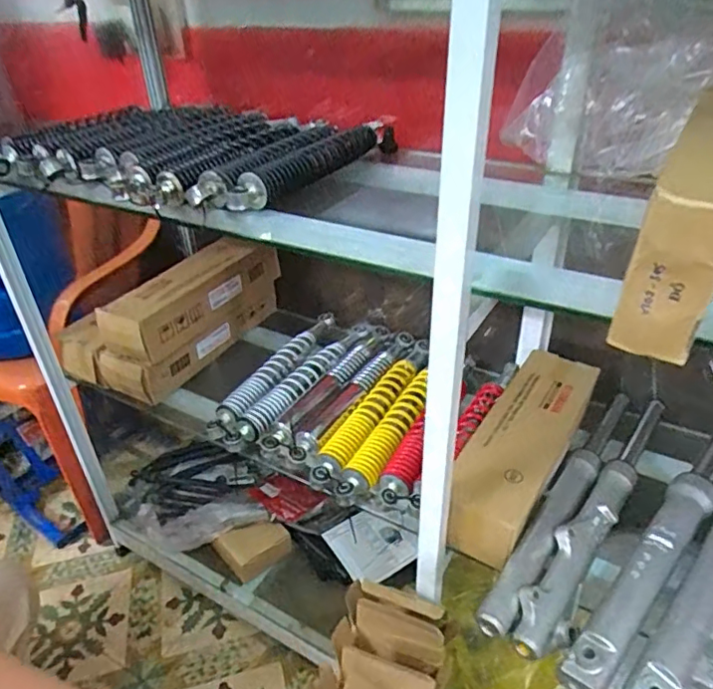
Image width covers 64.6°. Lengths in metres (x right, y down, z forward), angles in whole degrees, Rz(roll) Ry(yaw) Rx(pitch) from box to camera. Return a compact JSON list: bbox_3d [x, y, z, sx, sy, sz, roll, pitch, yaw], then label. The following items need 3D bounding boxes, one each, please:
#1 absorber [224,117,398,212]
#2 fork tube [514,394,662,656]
[{"bbox_3d":[-0.046,-0.244,0.752,0.053,0.044,0.333,18,38,27],"label":"absorber"},{"bbox_3d":[0.304,0.206,0.704,0.052,0.044,0.436,22,41,32],"label":"fork tube"}]

